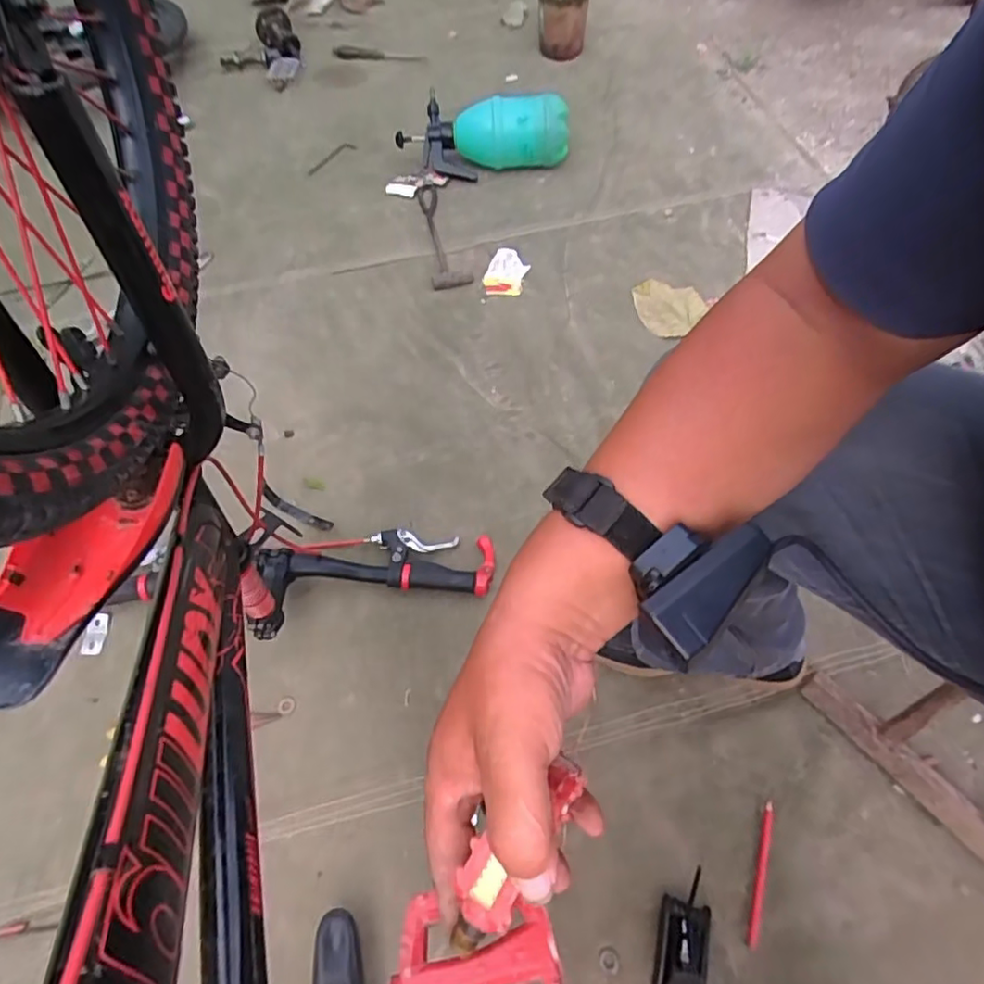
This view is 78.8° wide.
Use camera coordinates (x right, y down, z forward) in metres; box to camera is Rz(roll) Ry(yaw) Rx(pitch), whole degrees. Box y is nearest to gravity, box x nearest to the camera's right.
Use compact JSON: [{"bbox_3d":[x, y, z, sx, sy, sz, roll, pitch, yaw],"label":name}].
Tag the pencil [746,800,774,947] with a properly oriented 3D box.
[{"bbox_3d":[0.283,0.397,0.629,0.012,0.010,0.135,20,60,11],"label":"pencil"}]

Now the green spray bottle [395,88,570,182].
[{"bbox_3d":[-0.015,-0.729,1.220,0.358,0.146,0.136,8,57,23],"label":"green spray bottle"}]

